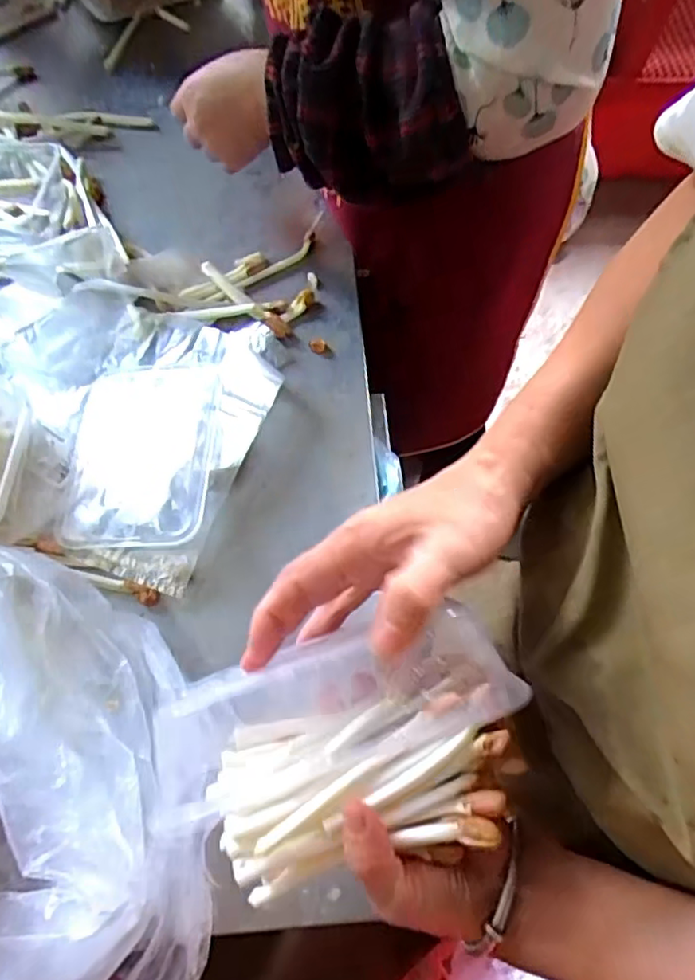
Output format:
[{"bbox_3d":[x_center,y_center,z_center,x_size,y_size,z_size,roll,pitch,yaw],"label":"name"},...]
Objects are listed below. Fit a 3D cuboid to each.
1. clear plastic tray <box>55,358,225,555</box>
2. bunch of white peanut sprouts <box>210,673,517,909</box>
[{"bbox_3d":[-0.164,-0.033,0.485,0.114,0.017,0.166,0,64,0],"label":"clear plastic tray"},{"bbox_3d":[0.007,0.136,0.291,0.135,0.029,0.069,-17,65,1],"label":"bunch of white peanut sprouts"}]

